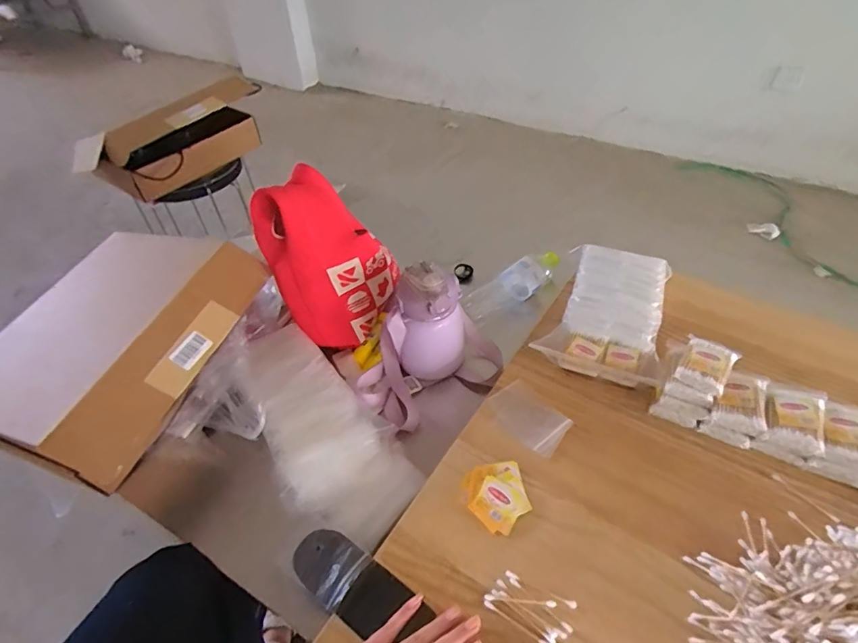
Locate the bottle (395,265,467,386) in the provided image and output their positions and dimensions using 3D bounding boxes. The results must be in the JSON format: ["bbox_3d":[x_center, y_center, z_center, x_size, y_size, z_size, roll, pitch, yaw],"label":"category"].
[{"bbox_3d":[0.001,0.000,0.702,0.103,0.173,0.079,1,47,2],"label":"bottle"}]

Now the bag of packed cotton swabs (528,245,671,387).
[{"bbox_3d":[0.263,-0.021,0.704,0.165,0.071,0.214,14,49,14],"label":"bag of packed cotton swabs"}]

